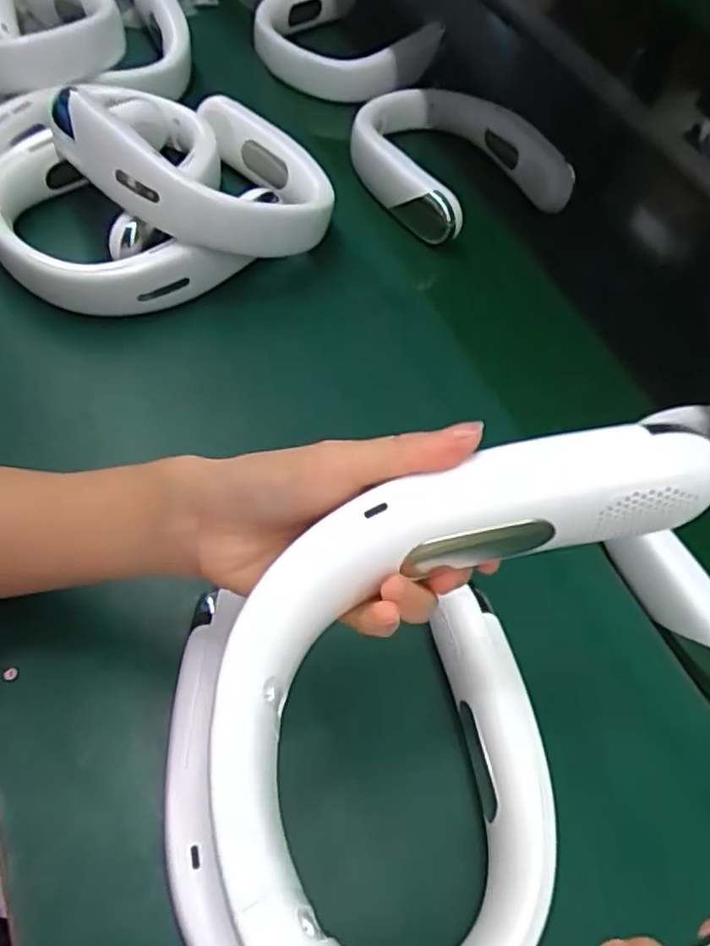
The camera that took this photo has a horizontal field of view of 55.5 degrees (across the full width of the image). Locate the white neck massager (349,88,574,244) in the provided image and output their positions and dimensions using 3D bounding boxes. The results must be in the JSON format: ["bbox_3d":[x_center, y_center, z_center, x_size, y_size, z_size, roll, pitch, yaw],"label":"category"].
[{"bbox_3d":[0.094,-0.320,0.672,0.188,0.055,0.185,-27,63,-21],"label":"white neck massager"}]

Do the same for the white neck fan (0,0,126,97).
[{"bbox_3d":[-0.319,-0.408,0.623,0.185,0.043,0.190,-28,63,-22],"label":"white neck fan"}]

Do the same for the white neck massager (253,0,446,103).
[{"bbox_3d":[-0.013,-0.502,0.777,0.180,0.060,0.171,2,56,-4],"label":"white neck massager"}]

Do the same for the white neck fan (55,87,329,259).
[{"bbox_3d":[-0.129,-0.249,0.546,0.203,0.058,0.203,-11,55,-35],"label":"white neck fan"}]

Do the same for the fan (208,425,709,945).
[{"bbox_3d":[0.051,0.073,0.203,0.186,0.064,0.175,-10,58,-12],"label":"fan"}]

